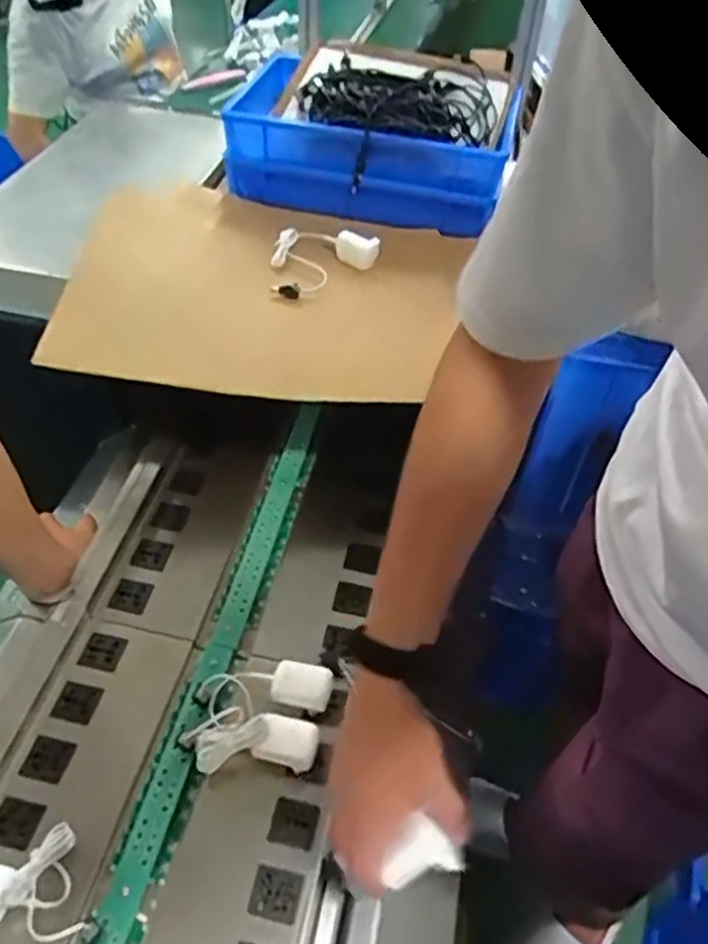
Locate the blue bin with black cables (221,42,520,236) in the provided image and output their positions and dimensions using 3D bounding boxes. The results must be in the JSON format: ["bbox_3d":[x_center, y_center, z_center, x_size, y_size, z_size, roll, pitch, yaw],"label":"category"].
[{"bbox_3d":[0.035,-0.561,1.171,0.440,0.154,0.299,14,48,8],"label":"blue bin with black cables"}]

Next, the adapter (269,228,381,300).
[{"bbox_3d":[-0.060,-0.315,1.032,0.181,0.036,0.123,-34,59,-31],"label":"adapter"}]

